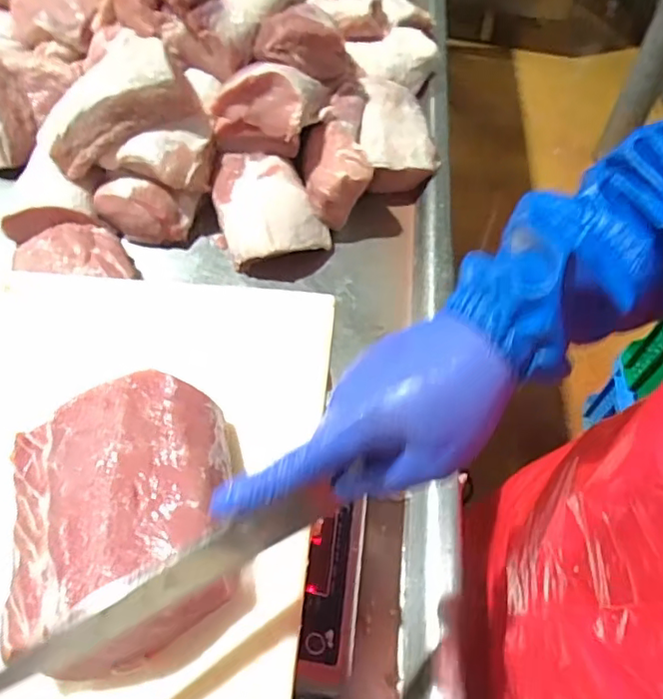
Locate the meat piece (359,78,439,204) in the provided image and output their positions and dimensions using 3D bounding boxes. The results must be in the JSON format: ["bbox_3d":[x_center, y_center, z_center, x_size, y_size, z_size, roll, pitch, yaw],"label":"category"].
[{"bbox_3d":[0.088,-0.292,0.793,0.101,0.063,0.188,1,56,-1],"label":"meat piece"}]

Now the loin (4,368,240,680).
[{"bbox_3d":[-0.126,0.098,0.361,0.129,0.052,0.164,-13,58,-10],"label":"loin"}]

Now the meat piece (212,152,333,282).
[{"bbox_3d":[-0.075,-0.167,0.706,0.117,0.063,0.160,-15,58,-12],"label":"meat piece"}]

